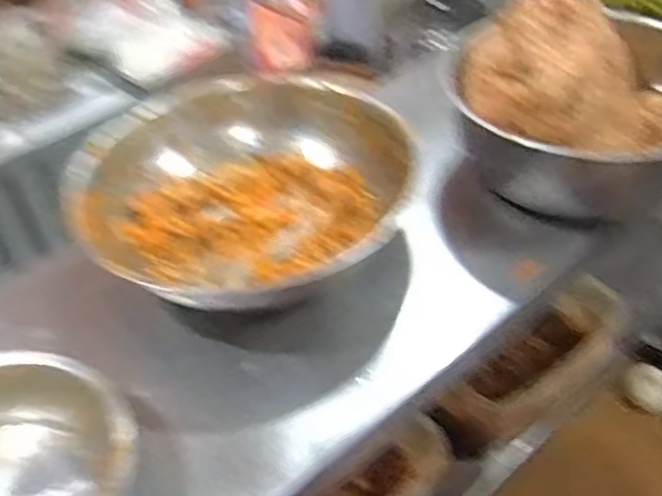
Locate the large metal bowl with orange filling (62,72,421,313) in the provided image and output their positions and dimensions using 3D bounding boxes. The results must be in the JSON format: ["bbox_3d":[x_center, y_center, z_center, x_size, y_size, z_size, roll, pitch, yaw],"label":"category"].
[{"bbox_3d":[-0.068,-0.055,0.535,0.255,0.075,0.216,-33,50,-28],"label":"large metal bowl with orange filling"}]

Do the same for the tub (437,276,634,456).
[{"bbox_3d":[0.210,0.115,0.683,0.210,0.079,0.087,-36,50,-12],"label":"tub"}]

